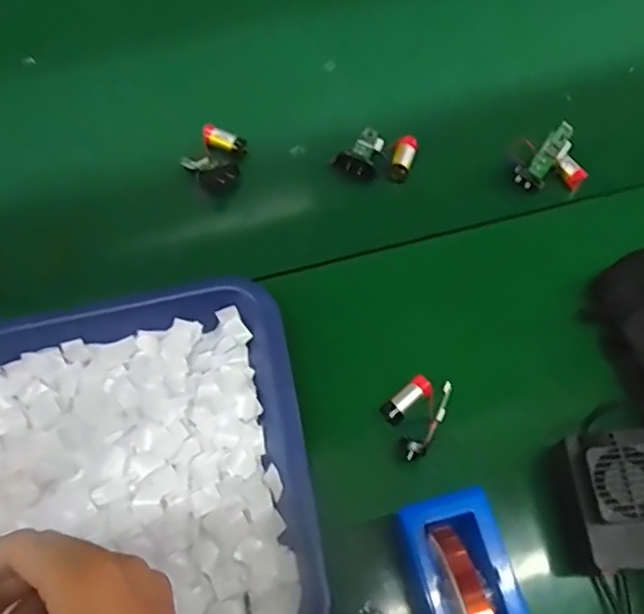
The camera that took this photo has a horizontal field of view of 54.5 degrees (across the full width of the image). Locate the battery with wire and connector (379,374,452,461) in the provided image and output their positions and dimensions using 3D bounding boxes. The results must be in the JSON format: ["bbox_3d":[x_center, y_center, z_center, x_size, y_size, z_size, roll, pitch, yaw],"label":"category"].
[{"bbox_3d":[0.069,0.072,0.427,0.053,0.018,0.040,-39,72,-13],"label":"battery with wire and connector"}]

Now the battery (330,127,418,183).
[{"bbox_3d":[0.044,-0.123,0.512,0.057,0.020,0.052,25,71,12],"label":"battery"}]

